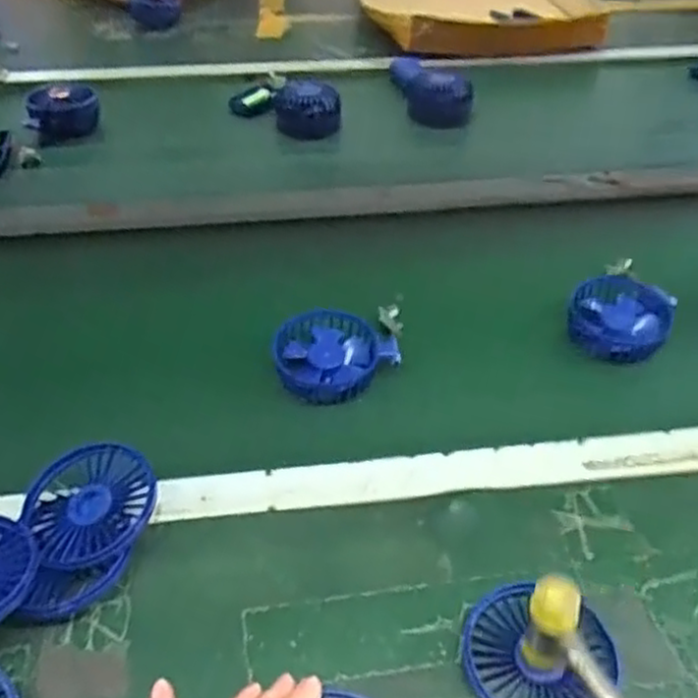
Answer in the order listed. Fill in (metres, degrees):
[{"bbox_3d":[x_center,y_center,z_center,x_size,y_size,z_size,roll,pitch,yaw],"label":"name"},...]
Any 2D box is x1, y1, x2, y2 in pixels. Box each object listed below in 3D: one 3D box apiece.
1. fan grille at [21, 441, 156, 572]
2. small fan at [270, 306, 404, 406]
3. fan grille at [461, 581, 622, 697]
[{"bbox_3d":[-0.168,0.101,0.475,0.079,0.021,0.086,-4,49,5],"label":"fan grille"},{"bbox_3d":[-0.002,0.002,0.622,0.119,0.027,0.088,-10,45,-13],"label":"small fan"},{"bbox_3d":[0.111,0.179,0.422,0.085,0.011,0.083,20,46,17],"label":"fan grille"}]

